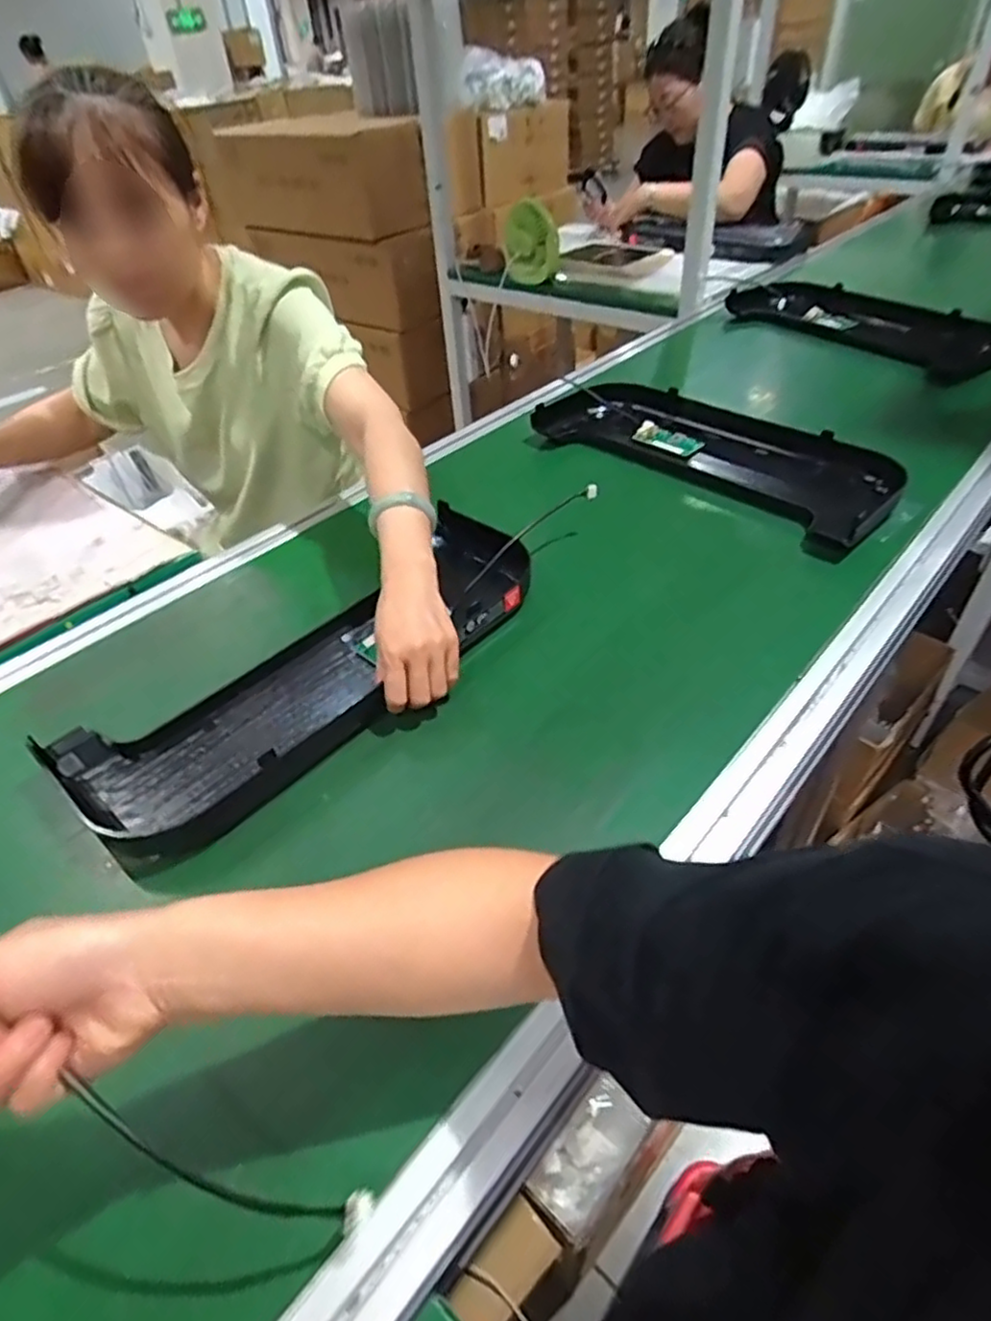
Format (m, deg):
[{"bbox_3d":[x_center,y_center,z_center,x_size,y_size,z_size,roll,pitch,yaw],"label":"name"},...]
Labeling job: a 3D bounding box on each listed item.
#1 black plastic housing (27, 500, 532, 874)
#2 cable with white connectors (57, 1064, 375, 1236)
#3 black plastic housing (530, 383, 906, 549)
[{"bbox_3d":[-0.158,-0.001,0.661,0.486,0.043,0.184,-36,50,-29],"label":"black plastic housing"},{"bbox_3d":[-0.165,0.219,0.327,0.206,0.161,0.031,13,45,19],"label":"cable with white connectors"},{"bbox_3d":[0.287,-0.279,0.943,0.194,0.073,0.497,-35,50,-29],"label":"black plastic housing"}]

